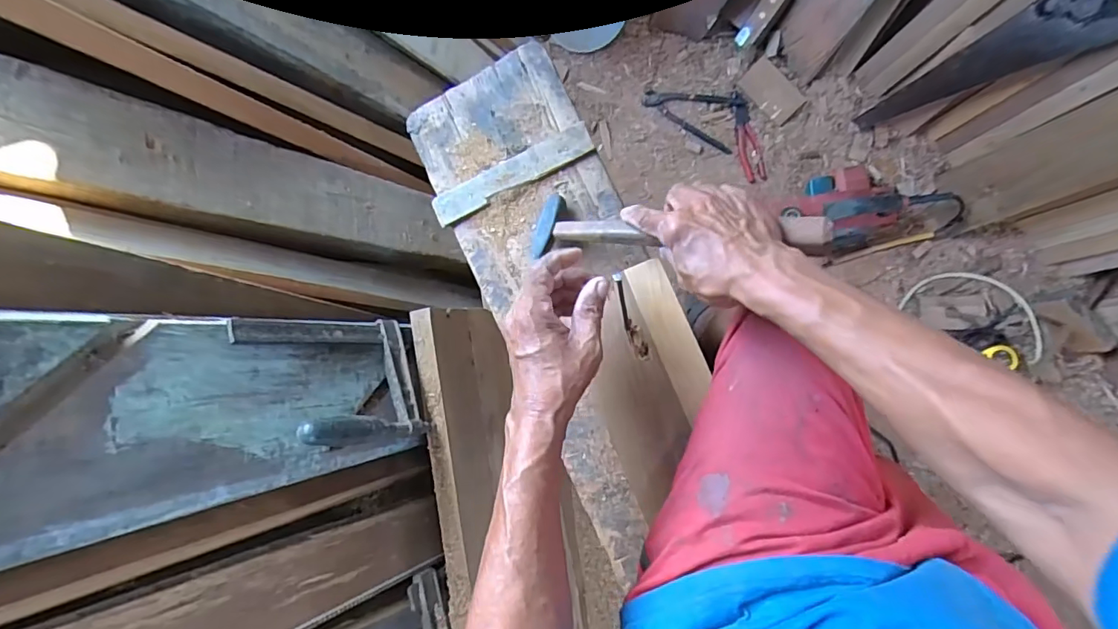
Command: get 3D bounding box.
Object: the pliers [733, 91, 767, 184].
[{"bbox_3d":[0.409,-0.386,1.125,0.046,0.026,0.192,-17,88,7],"label":"pliers"}]

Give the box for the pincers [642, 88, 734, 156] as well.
[{"bbox_3d":[0.298,-0.450,1.120,0.218,0.020,0.104,30,94,7],"label":"pincers"}]

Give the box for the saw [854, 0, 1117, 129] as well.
[{"bbox_3d":[0.758,-0.435,0.908,0.021,0.480,0.107,-35,93,-17],"label":"saw"}]

